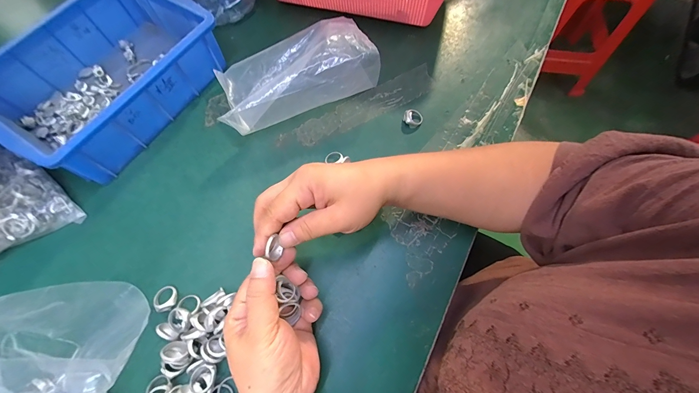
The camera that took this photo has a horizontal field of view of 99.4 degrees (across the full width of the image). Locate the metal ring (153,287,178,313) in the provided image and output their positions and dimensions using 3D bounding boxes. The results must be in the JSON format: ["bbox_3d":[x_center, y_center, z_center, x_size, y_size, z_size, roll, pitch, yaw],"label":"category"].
[{"bbox_3d":[-0.184,0.102,0.295,0.021,0.007,0.024,-24,70,-9],"label":"metal ring"}]

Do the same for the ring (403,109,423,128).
[{"bbox_3d":[0.081,-0.100,0.373,0.023,0.009,0.025,0,68,0],"label":"ring"}]

